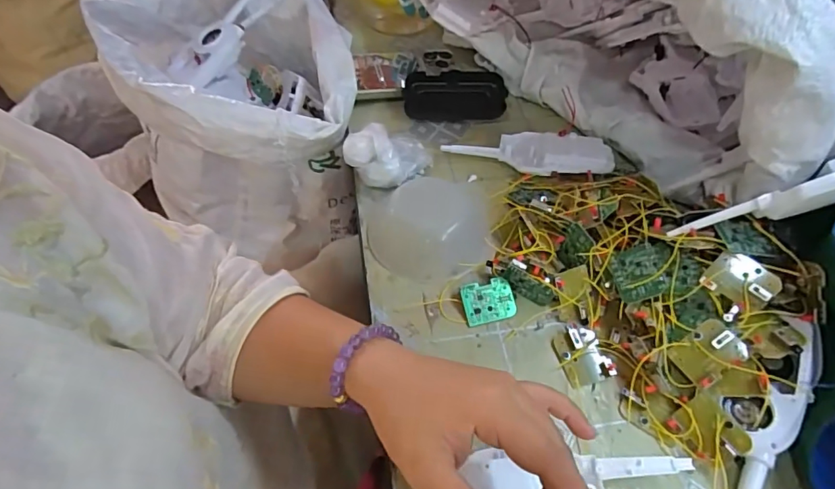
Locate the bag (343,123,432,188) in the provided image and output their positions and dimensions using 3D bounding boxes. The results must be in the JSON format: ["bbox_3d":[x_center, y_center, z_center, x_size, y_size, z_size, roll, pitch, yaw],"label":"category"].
[{"bbox_3d":[-0.027,-0.082,0.454,0.080,0.052,0.052,-20,58,-16],"label":"bag"}]

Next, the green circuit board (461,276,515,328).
[{"bbox_3d":[0.059,0.047,0.389,0.044,0.004,0.033,-12,79,-11],"label":"green circuit board"}]

